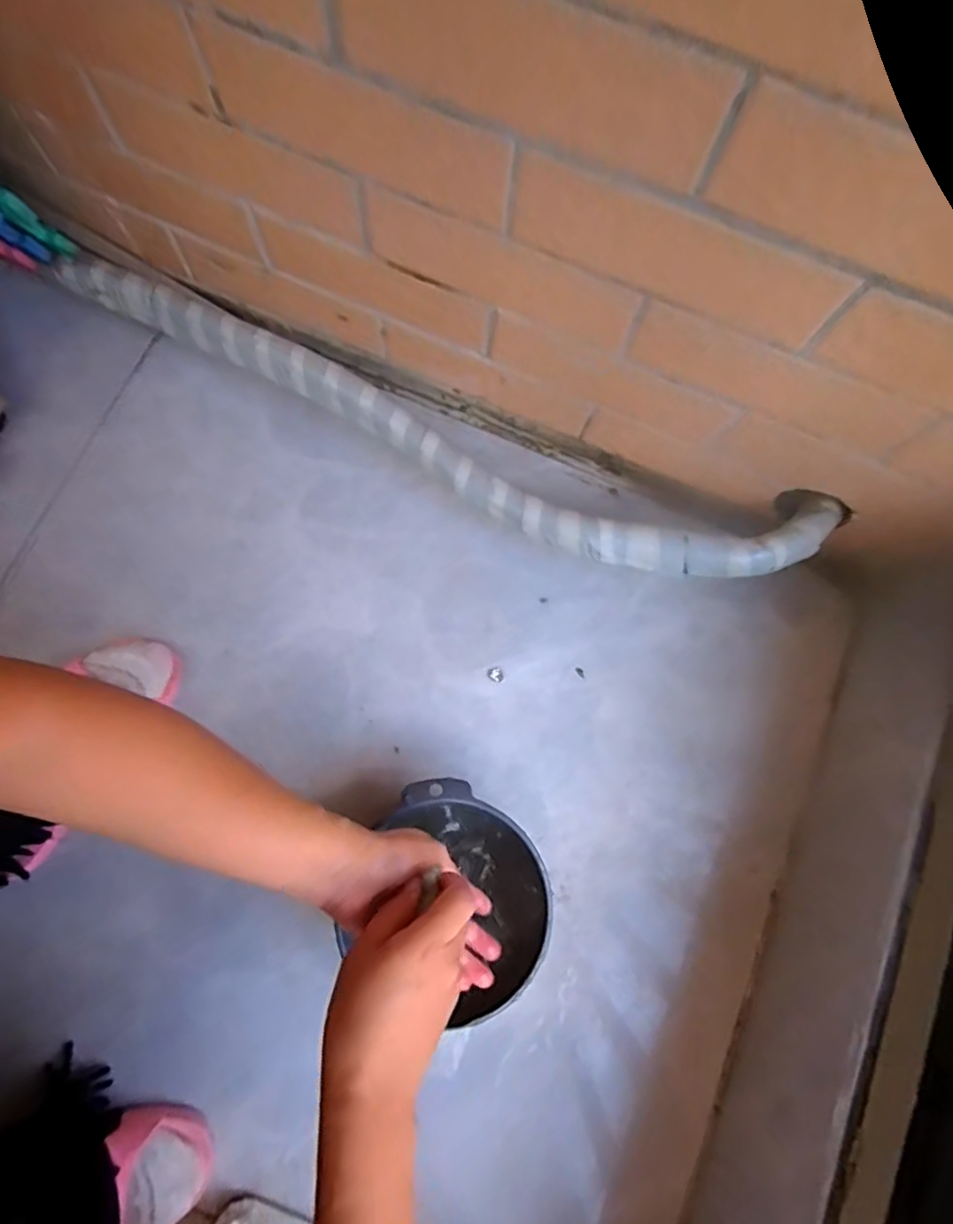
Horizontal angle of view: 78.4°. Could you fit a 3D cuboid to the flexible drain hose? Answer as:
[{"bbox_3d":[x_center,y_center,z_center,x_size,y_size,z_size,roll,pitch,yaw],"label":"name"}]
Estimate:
[{"bbox_3d":[-0.053,-0.166,0.536,0.749,0.042,0.111,20,79,1],"label":"flexible drain hose"}]

